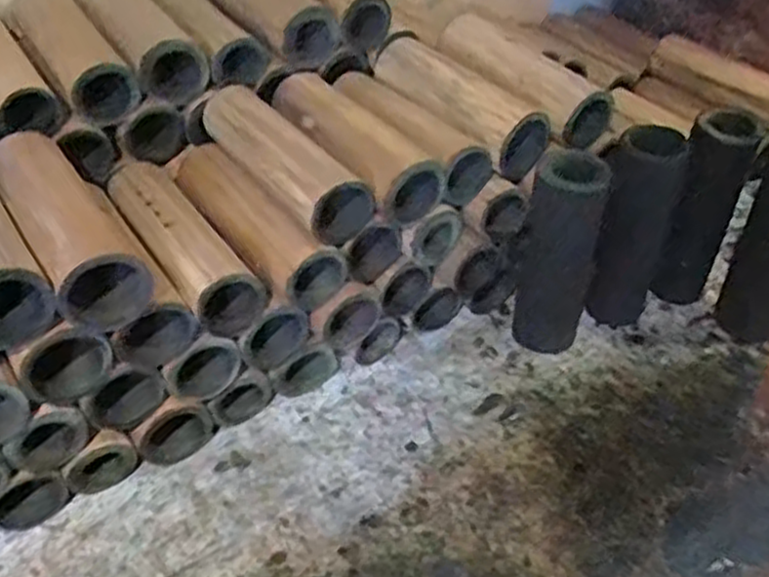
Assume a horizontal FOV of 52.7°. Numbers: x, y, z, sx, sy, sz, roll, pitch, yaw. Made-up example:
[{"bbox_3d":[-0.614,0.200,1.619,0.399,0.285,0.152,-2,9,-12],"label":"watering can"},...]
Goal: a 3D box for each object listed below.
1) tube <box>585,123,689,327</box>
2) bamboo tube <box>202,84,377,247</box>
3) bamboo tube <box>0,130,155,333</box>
[{"bbox_3d":[0.211,-0.053,0.661,0.052,0.191,0.049,19,43,22],"label":"tube"},{"bbox_3d":[-0.082,-0.101,0.611,0.062,0.063,0.176,-30,47,-29],"label":"bamboo tube"},{"bbox_3d":[-0.219,-0.044,0.531,0.060,0.057,0.178,-26,45,-26],"label":"bamboo tube"}]

